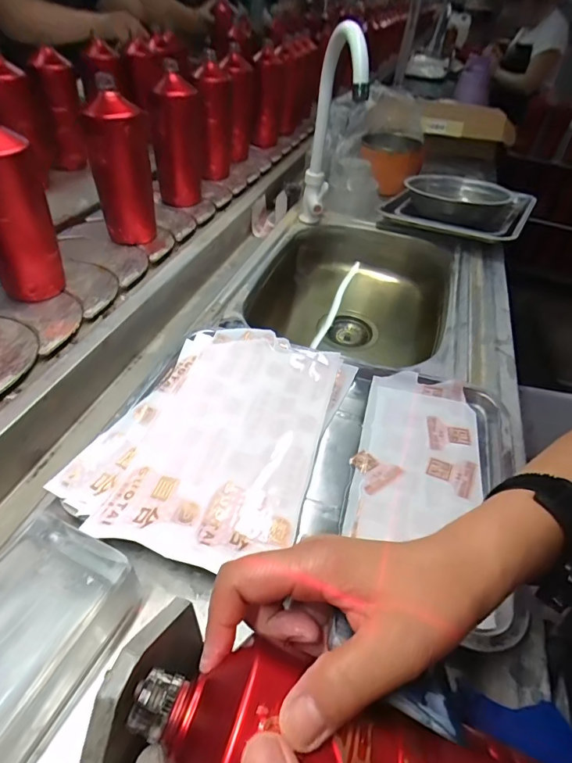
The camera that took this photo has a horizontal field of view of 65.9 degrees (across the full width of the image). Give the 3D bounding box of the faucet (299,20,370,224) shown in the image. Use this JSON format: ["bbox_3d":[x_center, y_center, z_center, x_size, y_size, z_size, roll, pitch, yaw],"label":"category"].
[{"bbox_3d":[0.072,-0.400,0.732,0.042,0.349,0.138,-1,68,-9],"label":"faucet"}]

